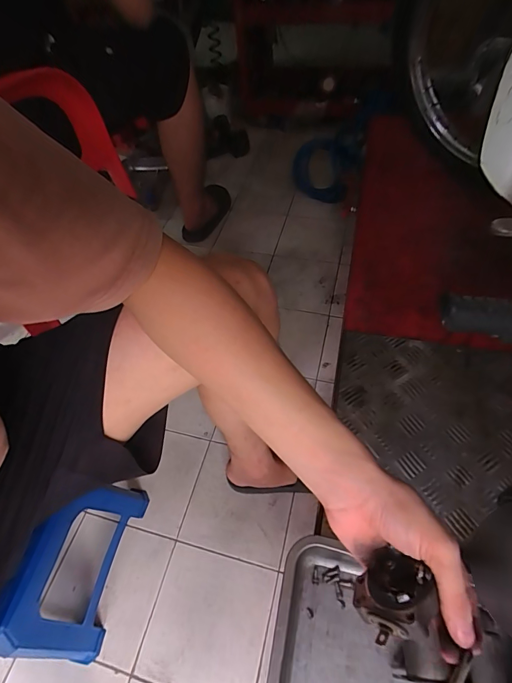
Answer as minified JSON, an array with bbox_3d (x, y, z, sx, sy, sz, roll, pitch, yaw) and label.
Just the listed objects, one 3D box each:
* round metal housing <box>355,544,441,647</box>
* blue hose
[{"bbox_3d":[0.096,0.177,0.260,0.048,0.043,0.054,-2,54,4],"label":"round metal housing"},{"bbox_3d":[0.224,-0.596,1.268,0.214,0.170,0.057,18,30,9],"label":"blue hose"}]

